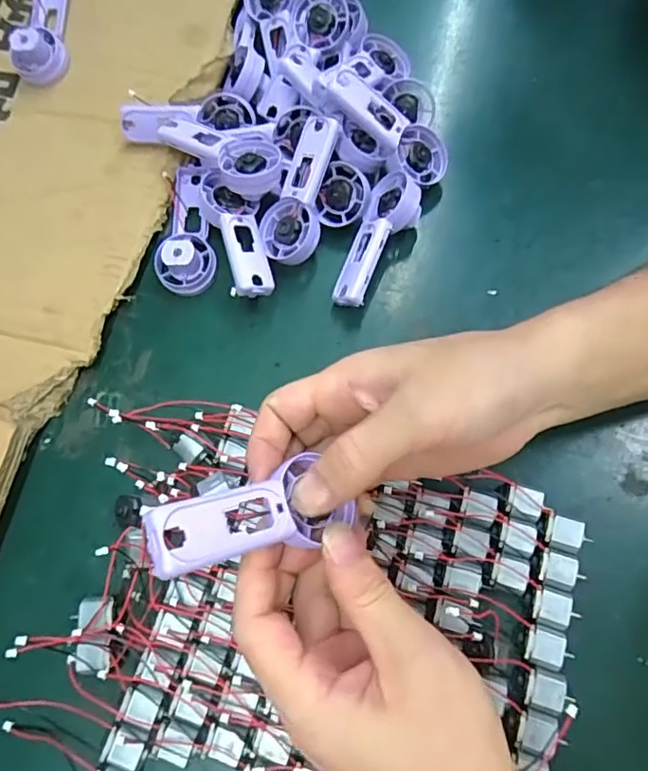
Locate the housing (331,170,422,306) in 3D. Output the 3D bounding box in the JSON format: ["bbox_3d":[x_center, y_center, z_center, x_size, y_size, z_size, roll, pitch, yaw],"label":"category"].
[{"bbox_3d":[0.034,-0.095,0.355,0.033,0.016,0.097,15,77,33],"label":"housing"}]

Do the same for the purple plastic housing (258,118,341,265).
[{"bbox_3d":[-0.015,-0.126,0.356,0.037,0.016,0.092,17,95,7],"label":"purple plastic housing"}]

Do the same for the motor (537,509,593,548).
[{"bbox_3d":[0.130,0.080,0.305,0.026,0.016,0.017,13,74,6],"label":"motor"}]

